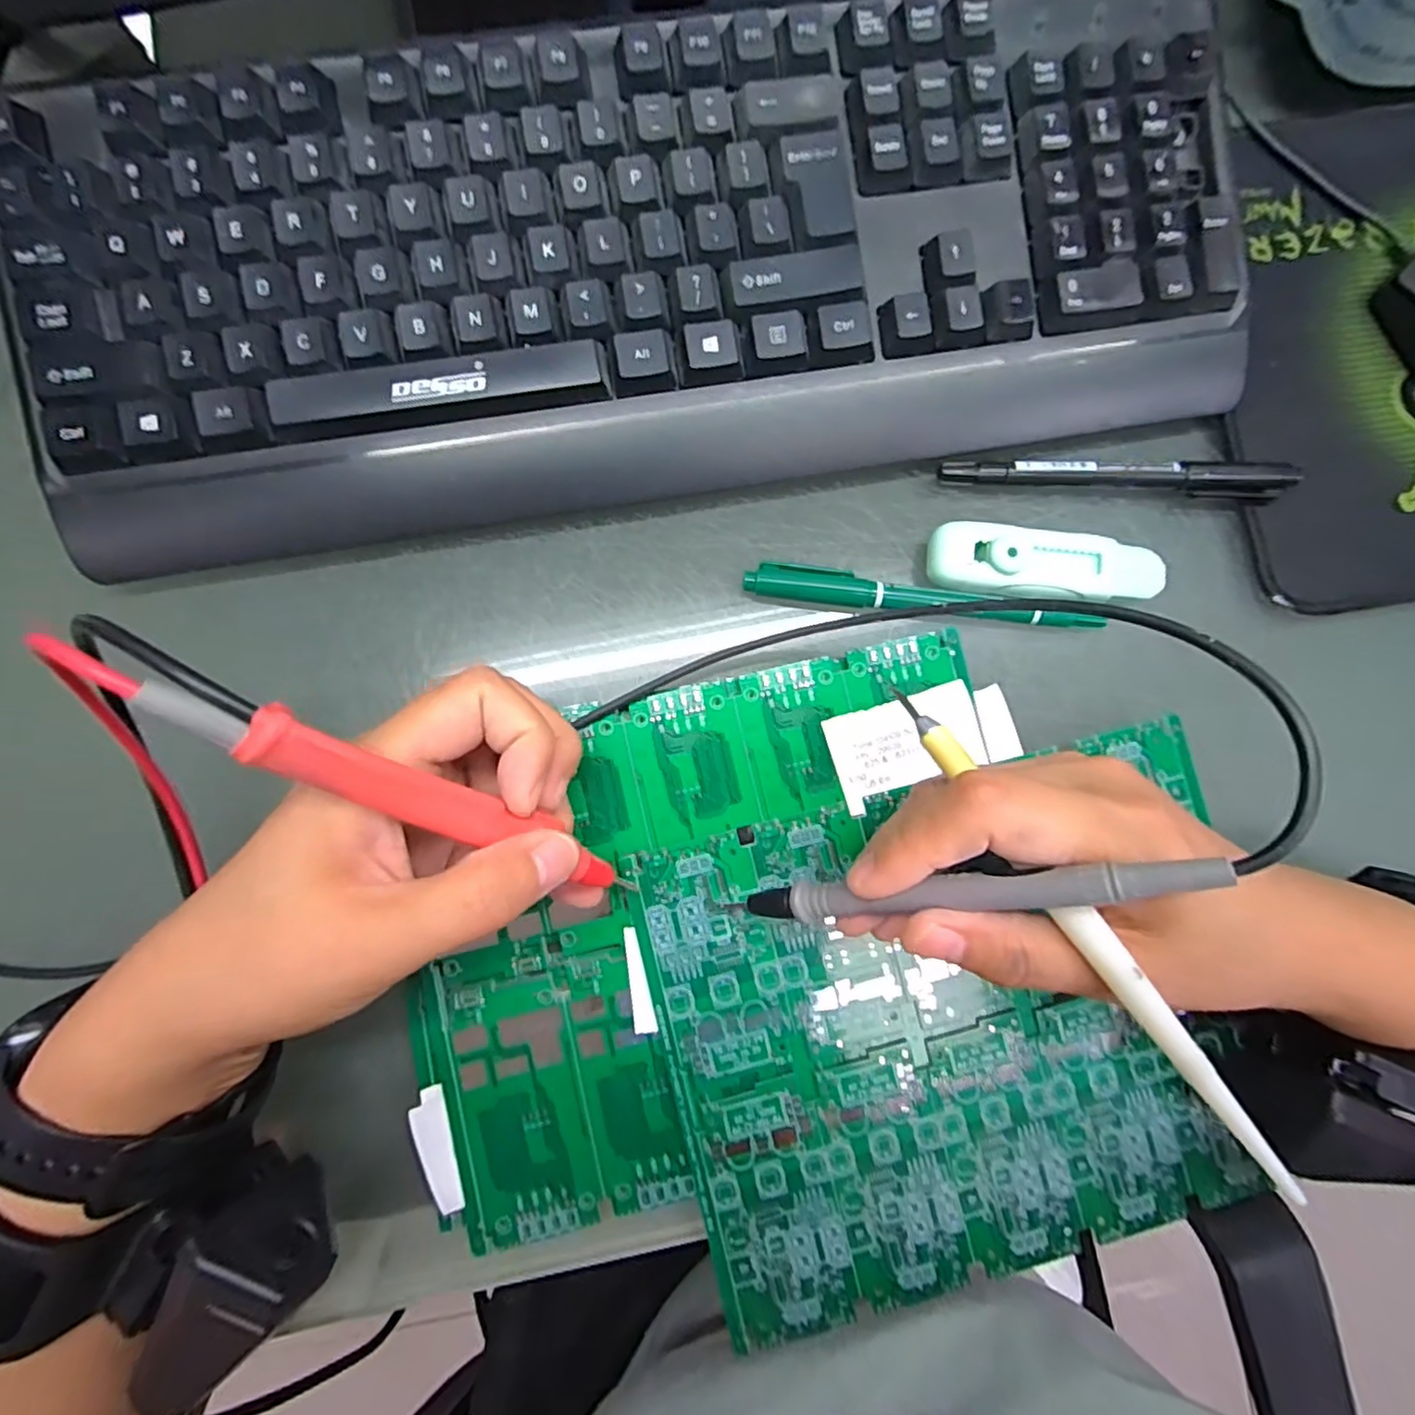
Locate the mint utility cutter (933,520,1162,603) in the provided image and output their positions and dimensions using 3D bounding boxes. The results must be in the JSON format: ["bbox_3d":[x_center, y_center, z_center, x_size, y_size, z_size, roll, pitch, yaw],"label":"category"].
[{"bbox_3d":[0.129,-0.053,0.243,0.089,0.019,0.025,5,85,-2],"label":"mint utility cutter"}]

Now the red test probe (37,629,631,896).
[{"bbox_3d":[-0.071,0.024,0.167,0.159,0.015,0.012,37,83,-43],"label":"red test probe"}]

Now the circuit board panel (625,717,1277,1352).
[{"bbox_3d":[0.093,0.114,0.231,0.209,0.006,0.171,-13,86,-3],"label":"circuit board panel"}]

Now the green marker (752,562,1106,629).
[{"bbox_3d":[0.082,-0.042,0.242,0.135,0.013,0.014,6,85,-2],"label":"green marker"}]

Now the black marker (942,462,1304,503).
[{"bbox_3d":[0.162,-0.092,0.252,0.139,0.012,0.016,0,85,-2],"label":"black marker"}]

